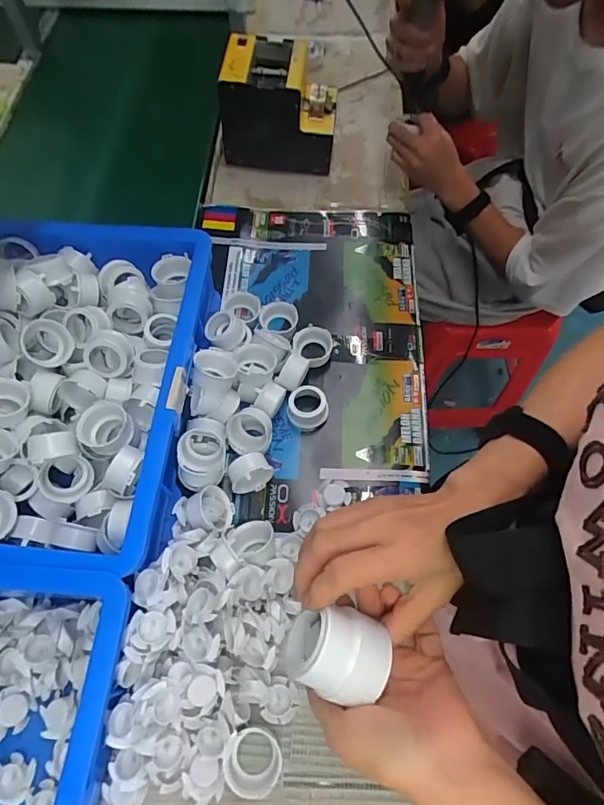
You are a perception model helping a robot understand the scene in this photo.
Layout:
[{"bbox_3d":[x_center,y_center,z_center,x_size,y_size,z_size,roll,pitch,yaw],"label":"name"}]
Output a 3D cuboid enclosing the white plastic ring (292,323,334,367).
[{"bbox_3d":[0.016,-0.077,0.643,0.055,0.027,0.055,-1,64,2],"label":"white plastic ring"}]

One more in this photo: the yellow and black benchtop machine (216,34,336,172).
[{"bbox_3d":[-0.037,-0.480,0.763,0.182,0.161,0.122,5,65,4],"label":"yellow and black benchtop machine"}]

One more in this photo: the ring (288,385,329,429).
[{"bbox_3d":[0.008,0.008,0.603,0.051,0.033,0.052,-1,64,2],"label":"ring"}]

